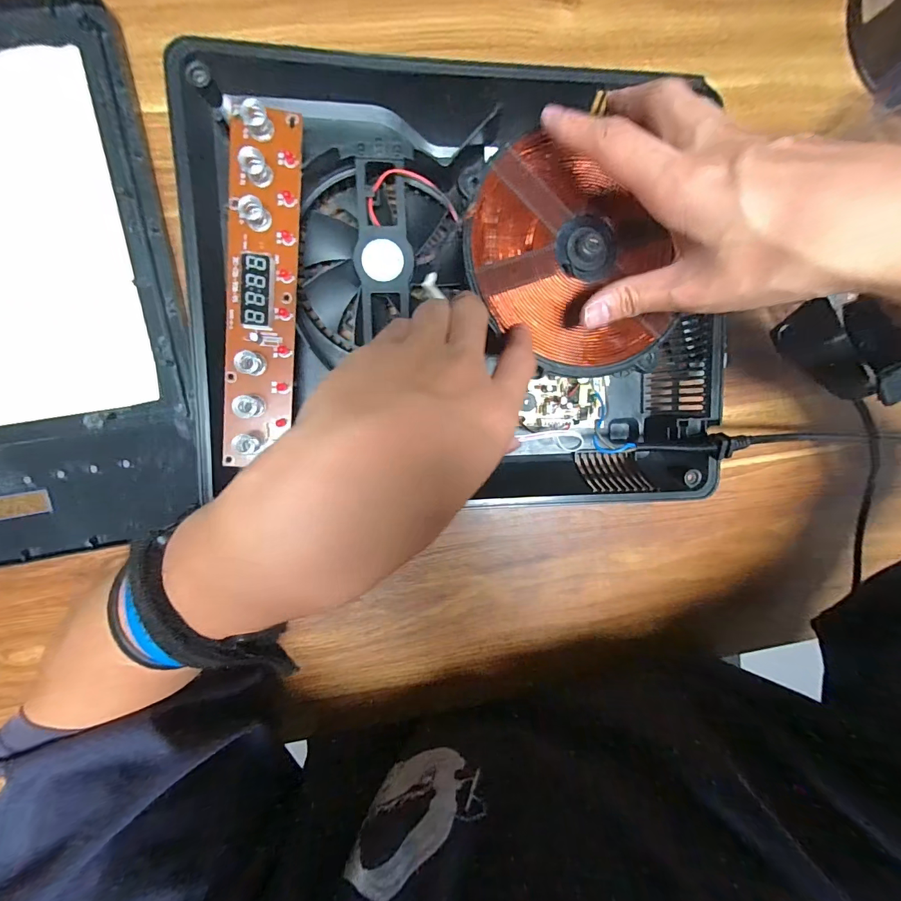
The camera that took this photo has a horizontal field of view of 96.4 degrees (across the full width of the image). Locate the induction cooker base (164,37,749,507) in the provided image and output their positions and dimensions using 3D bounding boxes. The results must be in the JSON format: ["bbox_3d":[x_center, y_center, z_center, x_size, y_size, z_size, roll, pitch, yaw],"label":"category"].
[{"bbox_3d":[0.014,-0.105,0.270,0.339,0.050,0.288,-1,95,-7],"label":"induction cooker base"}]

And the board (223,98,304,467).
[{"bbox_3d":[-0.113,-0.094,0.237,0.040,0.017,0.201,3,95,-7],"label":"board"}]

